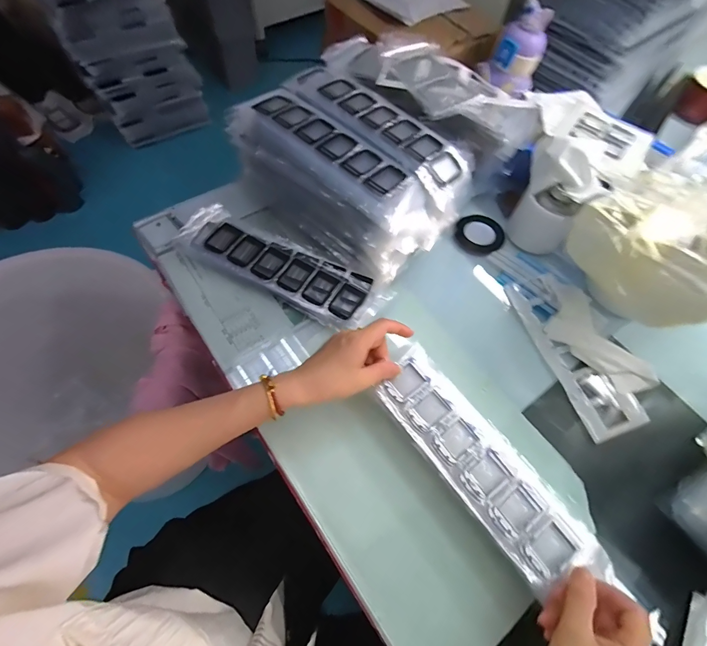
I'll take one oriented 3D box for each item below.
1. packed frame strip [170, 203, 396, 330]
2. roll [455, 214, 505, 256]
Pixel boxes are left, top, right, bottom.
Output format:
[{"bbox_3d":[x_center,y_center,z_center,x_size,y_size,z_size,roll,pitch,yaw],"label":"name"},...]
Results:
[{"bbox_3d":[-0.106,-0.079,0.517,0.303,0.031,0.093,25,63,10],"label":"packed frame strip"},{"bbox_3d":[0.202,-0.142,0.583,0.073,0.022,0.067,2,62,-3],"label":"roll"}]

